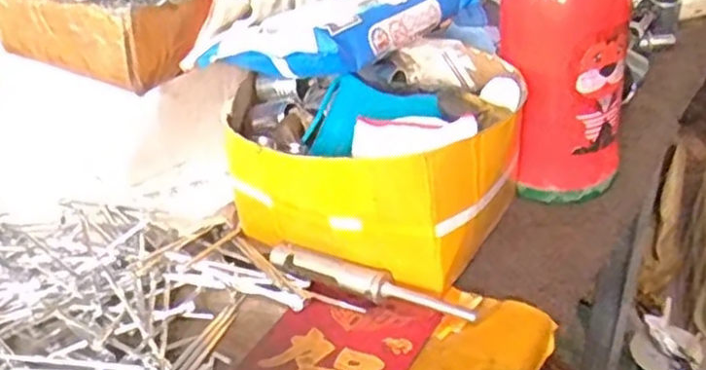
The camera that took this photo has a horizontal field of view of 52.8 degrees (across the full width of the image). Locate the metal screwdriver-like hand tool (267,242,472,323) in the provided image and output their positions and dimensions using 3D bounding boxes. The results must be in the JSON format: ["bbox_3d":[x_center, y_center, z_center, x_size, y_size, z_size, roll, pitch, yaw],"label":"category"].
[{"bbox_3d":[0.008,0.057,0.424,0.134,0.012,0.017,13,40,21],"label":"metal screwdriver-like hand tool"}]

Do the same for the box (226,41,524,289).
[{"bbox_3d":[0.013,-0.024,0.461,0.181,0.090,0.140,16,41,25],"label":"box"}]

